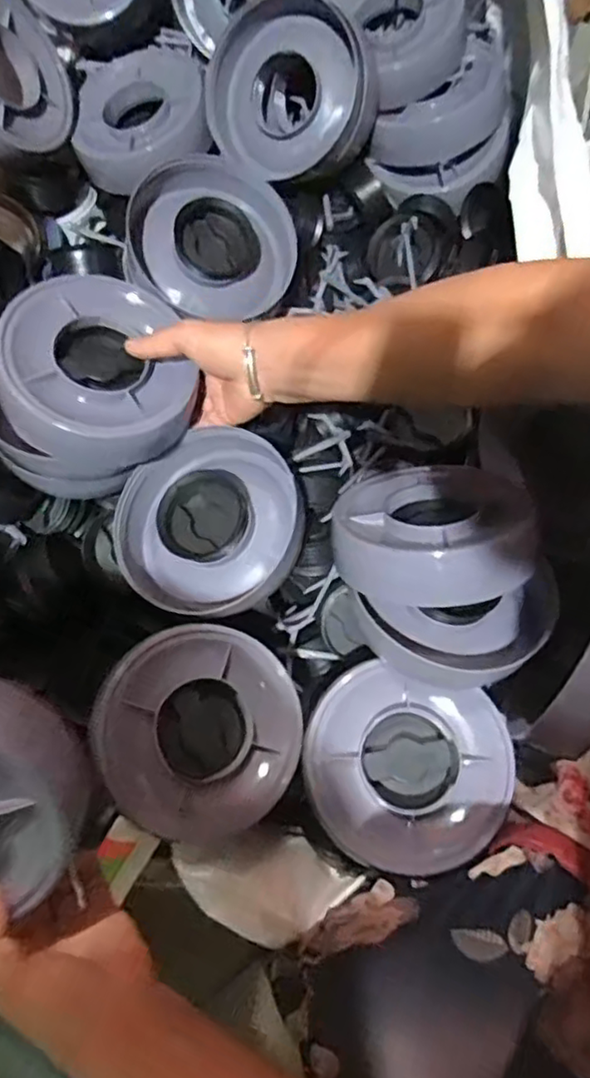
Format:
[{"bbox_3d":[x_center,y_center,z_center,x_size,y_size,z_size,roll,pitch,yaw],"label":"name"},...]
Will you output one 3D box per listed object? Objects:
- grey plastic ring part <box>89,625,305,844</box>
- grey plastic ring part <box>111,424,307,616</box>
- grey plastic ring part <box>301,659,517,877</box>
[{"bbox_3d":[-0.073,0.146,0.489,0.146,0.045,0.146,7,70,-20],"label":"grey plastic ring part"},{"bbox_3d":[-0.071,-0.013,0.534,0.148,0.033,0.154,0,78,1],"label":"grey plastic ring part"},{"bbox_3d":[0.081,0.169,0.468,0.148,0.042,0.135,0,78,1],"label":"grey plastic ring part"}]

